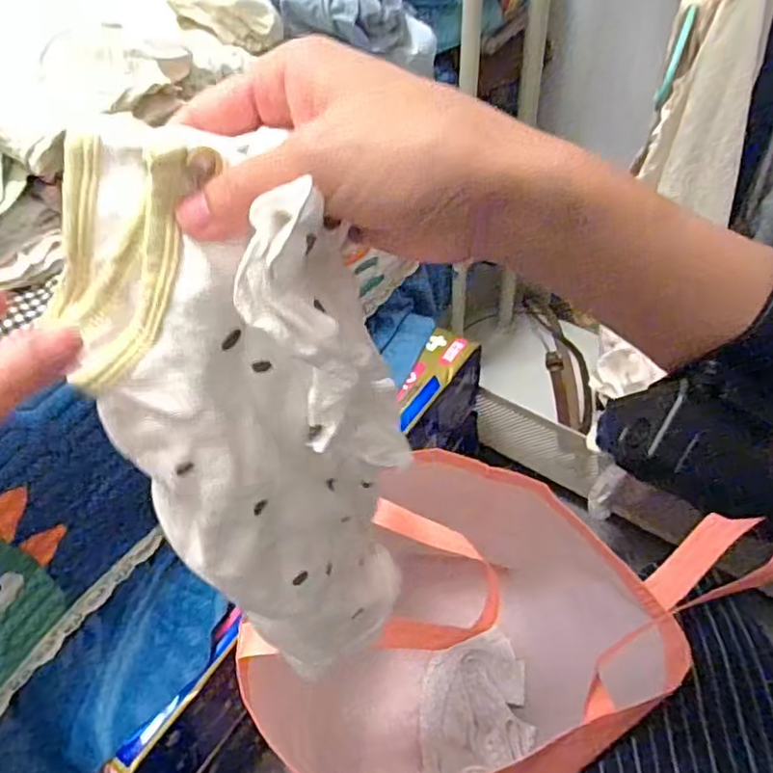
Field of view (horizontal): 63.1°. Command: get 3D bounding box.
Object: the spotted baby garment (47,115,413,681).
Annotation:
[{"bbox_3d":[-0.047,0.048,0.304,0.109,0.336,0.060,-14,47,-4],"label":"spotted baby garment"}]

